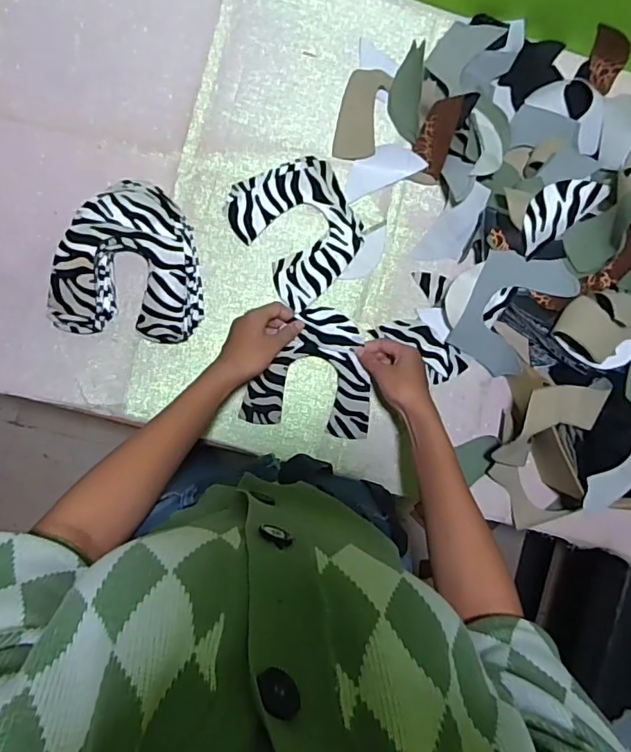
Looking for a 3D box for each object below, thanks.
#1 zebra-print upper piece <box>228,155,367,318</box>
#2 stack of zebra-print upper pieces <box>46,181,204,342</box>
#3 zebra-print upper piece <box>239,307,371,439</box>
[{"bbox_3d":[-0.017,-0.179,0.648,0.136,0.011,0.162,-30,94,-3],"label":"zebra-print upper piece"},{"bbox_3d":[-0.215,-0.134,0.615,0.161,0.052,0.175,6,92,-5],"label":"stack of zebra-print upper pieces"},{"bbox_3d":[-0.001,-0.005,0.649,0.155,0.041,0.149,10,92,-5],"label":"zebra-print upper piece"}]

